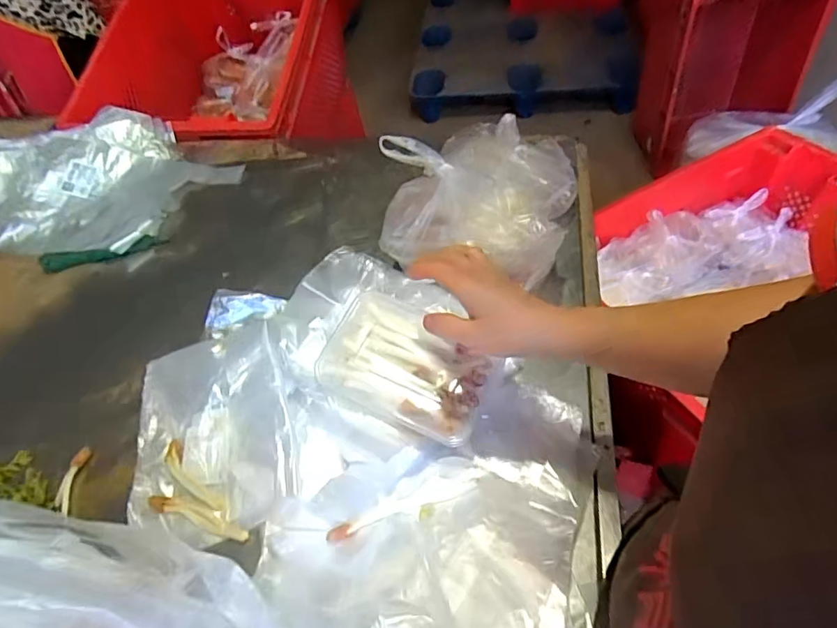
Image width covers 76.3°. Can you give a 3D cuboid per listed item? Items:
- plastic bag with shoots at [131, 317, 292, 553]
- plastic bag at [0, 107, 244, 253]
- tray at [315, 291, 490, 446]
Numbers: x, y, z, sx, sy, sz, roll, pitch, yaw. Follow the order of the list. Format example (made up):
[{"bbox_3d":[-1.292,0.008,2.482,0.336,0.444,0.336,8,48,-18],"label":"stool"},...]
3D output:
[{"bbox_3d":[-0.216,0.108,0.552,0.154,0.034,0.241,-15,50,-4],"label":"plastic bag with shoots"},{"bbox_3d":[-0.508,-0.215,0.827,0.316,0.063,0.331,32,61,29],"label":"plastic bag"},{"bbox_3d":[-0.011,0.042,0.530,0.158,0.032,0.130,16,54,18],"label":"tray"}]

